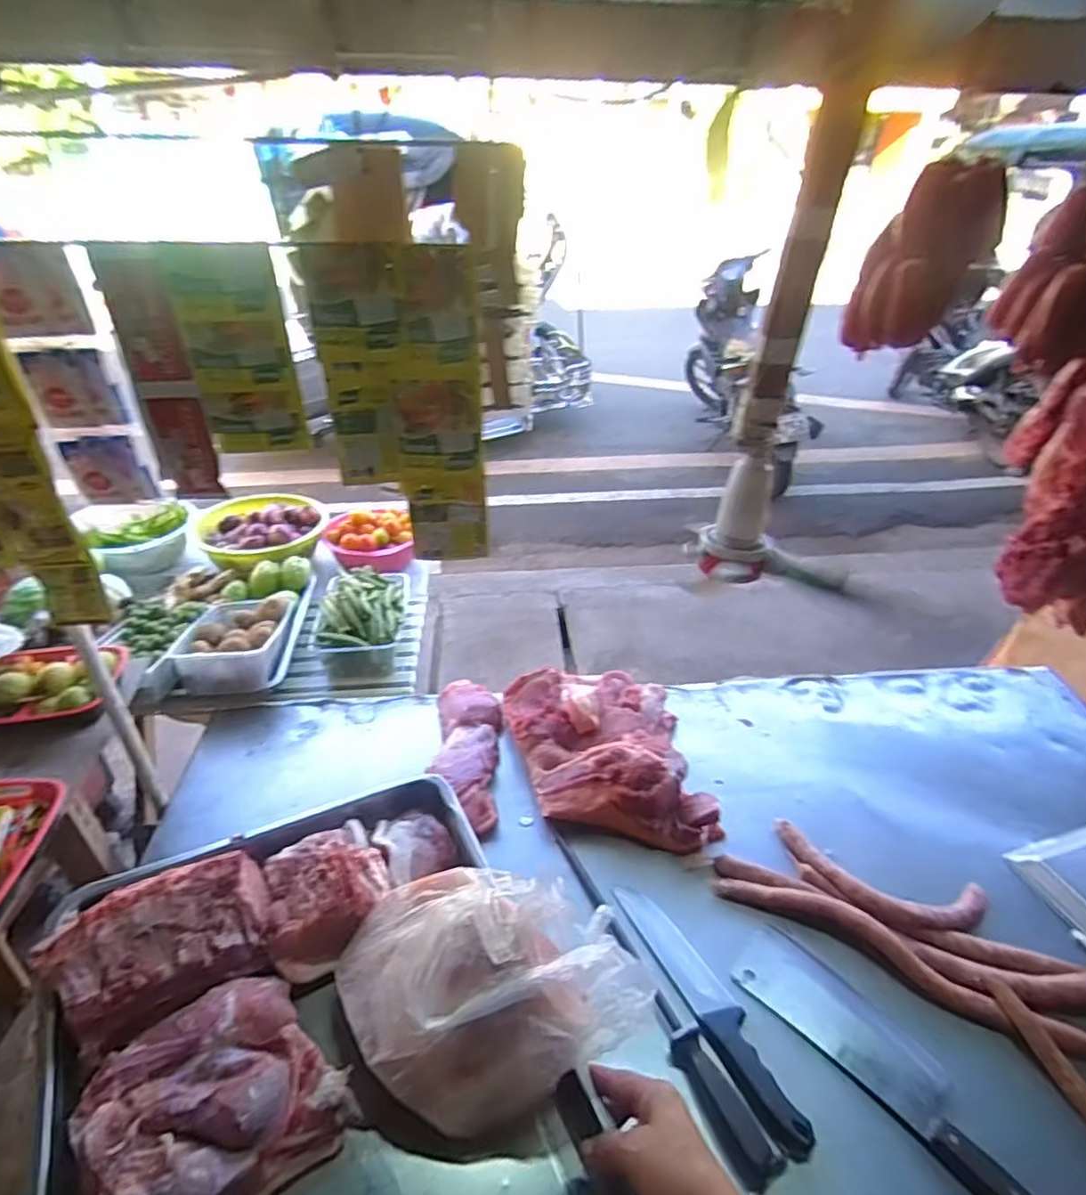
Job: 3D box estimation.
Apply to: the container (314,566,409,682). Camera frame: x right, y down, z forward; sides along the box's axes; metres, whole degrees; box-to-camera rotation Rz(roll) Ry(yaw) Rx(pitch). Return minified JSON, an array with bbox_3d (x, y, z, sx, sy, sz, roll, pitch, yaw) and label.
[{"bbox_3d":[-0.351,0.034,1.258,0.154,0.117,0.240,-1,35,-4],"label":"container"}]

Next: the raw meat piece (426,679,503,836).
[{"bbox_3d":[-0.123,0.240,1.023,0.104,0.037,0.290,-1,35,-3],"label":"raw meat piece"}]

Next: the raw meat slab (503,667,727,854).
[{"bbox_3d":[0.094,0.231,0.981,0.281,0.086,0.311,-3,36,-7],"label":"raw meat slab"}]

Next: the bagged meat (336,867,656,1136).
[{"bbox_3d":[-0.043,0.307,0.536,0.248,0.137,0.174,-9,37,-15],"label":"bagged meat"}]

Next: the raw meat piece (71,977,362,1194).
[{"bbox_3d":[-0.257,0.396,0.498,0.166,0.051,0.149,-25,43,-32],"label":"raw meat piece"}]

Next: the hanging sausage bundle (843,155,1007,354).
[{"bbox_3d":[0.349,-0.310,0.591,0.086,0.146,0.078,-3,35,-6],"label":"hanging sausage bundle"}]

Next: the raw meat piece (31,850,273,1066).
[{"bbox_3d":[-0.335,0.307,0.567,0.168,0.066,0.100,-19,40,-26],"label":"raw meat piece"}]

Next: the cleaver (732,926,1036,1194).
[{"bbox_3d":[0.376,0.501,0.677,0.090,0.029,0.351,-27,44,-34],"label":"cleaver"}]

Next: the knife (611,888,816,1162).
[{"bbox_3d":[0.189,0.458,0.733,0.054,0.022,0.304,-15,38,-22],"label":"knife"}]

